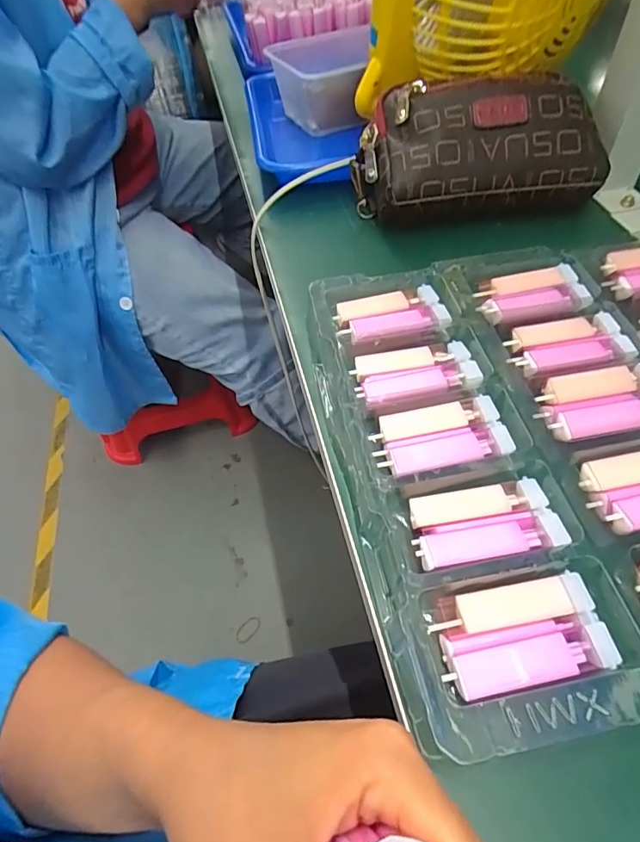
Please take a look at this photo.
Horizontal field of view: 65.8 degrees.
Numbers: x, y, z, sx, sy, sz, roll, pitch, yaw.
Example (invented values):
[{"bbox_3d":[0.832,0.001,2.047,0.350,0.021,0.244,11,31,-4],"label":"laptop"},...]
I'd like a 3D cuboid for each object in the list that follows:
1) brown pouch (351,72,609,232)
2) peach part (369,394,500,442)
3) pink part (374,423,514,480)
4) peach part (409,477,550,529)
[{"bbox_3d":[0.126,-0.221,0.396,0.173,0.072,0.092,-12,53,-6],"label":"brown pouch"},{"bbox_3d":[0.066,-0.001,0.283,0.071,0.008,0.017,-10,52,-4],"label":"peach part"},{"bbox_3d":[0.068,0.015,0.271,0.072,0.008,0.022,-11,53,-5],"label":"pink part"},{"bbox_3d":[0.080,0.042,0.252,0.068,0.006,0.017,-9,52,-3],"label":"peach part"}]

